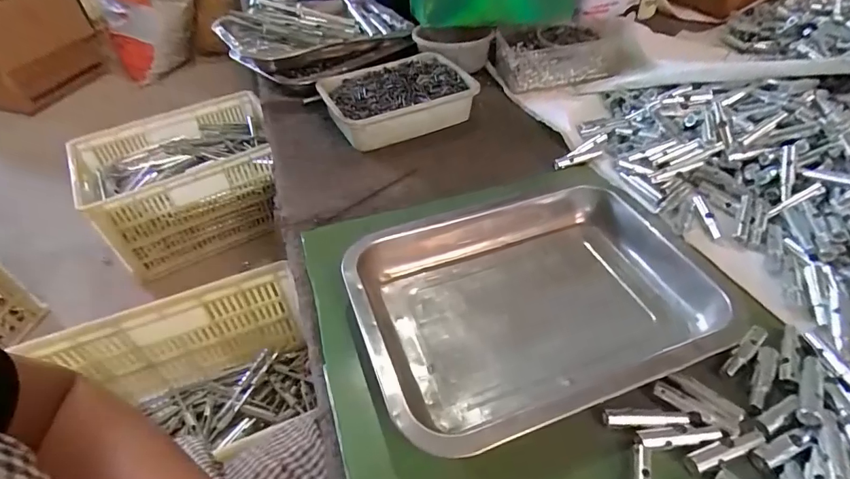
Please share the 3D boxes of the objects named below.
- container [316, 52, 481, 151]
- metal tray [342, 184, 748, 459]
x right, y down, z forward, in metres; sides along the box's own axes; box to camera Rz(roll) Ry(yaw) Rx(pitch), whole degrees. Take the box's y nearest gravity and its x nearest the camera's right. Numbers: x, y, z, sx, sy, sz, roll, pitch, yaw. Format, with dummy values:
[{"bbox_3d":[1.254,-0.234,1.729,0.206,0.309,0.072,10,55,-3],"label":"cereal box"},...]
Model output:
[{"bbox_3d":[-0.035,-0.178,0.585,0.180,0.043,0.125,-21,49,-16],"label":"container"},{"bbox_3d":[0.086,0.040,0.351,0.270,0.035,0.191,-17,48,-13],"label":"metal tray"}]

